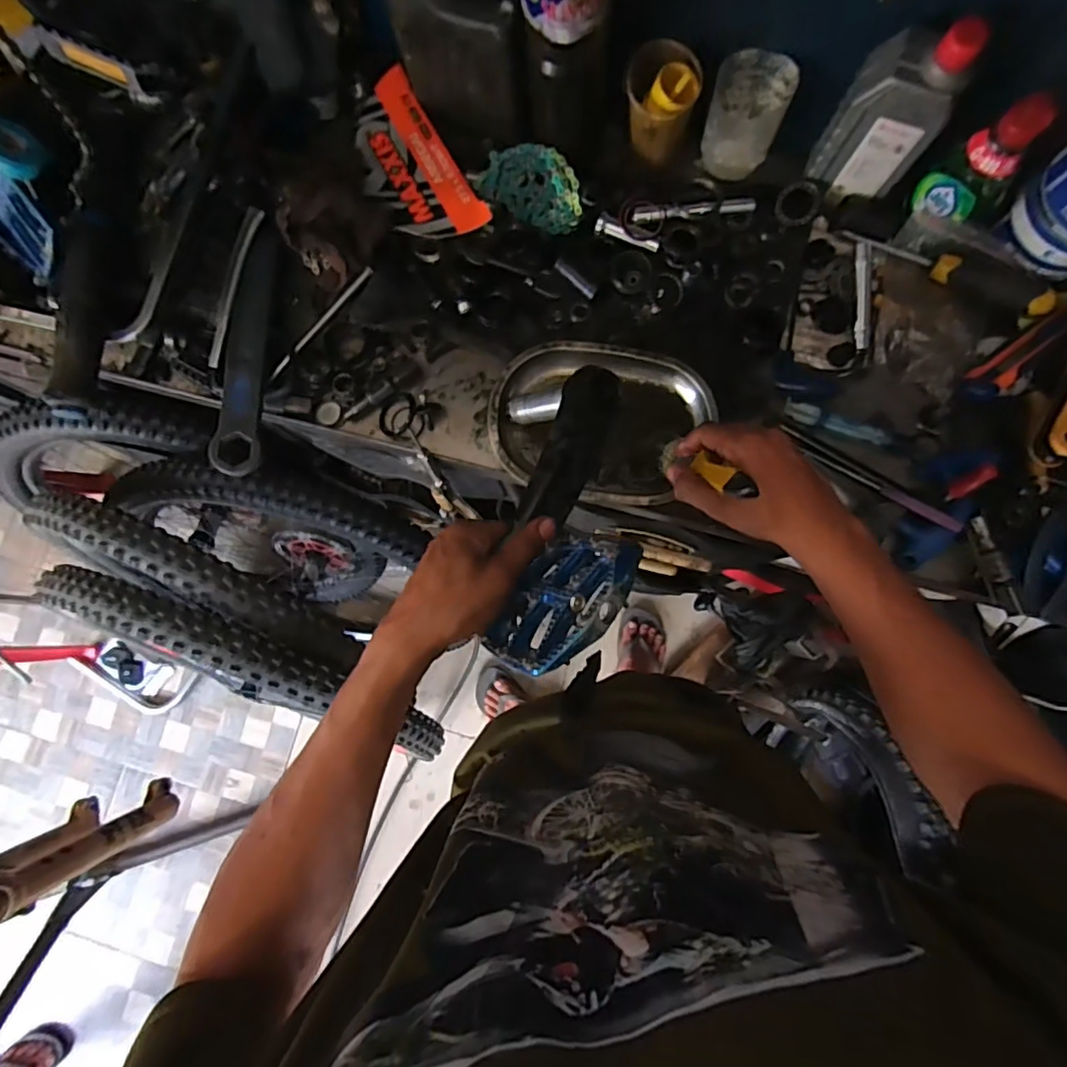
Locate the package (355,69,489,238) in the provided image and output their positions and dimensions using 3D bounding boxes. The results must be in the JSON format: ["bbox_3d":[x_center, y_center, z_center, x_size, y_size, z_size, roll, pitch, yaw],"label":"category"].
[{"bbox_3d":[-0.133,-0.391,0.609,0.091,0.019,0.196,-31,82,-1],"label":"package"}]

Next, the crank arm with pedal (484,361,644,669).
[{"bbox_3d":[0.026,-0.019,0.407,0.087,0.069,0.252,6,56,4],"label":"crank arm with pedal"}]

